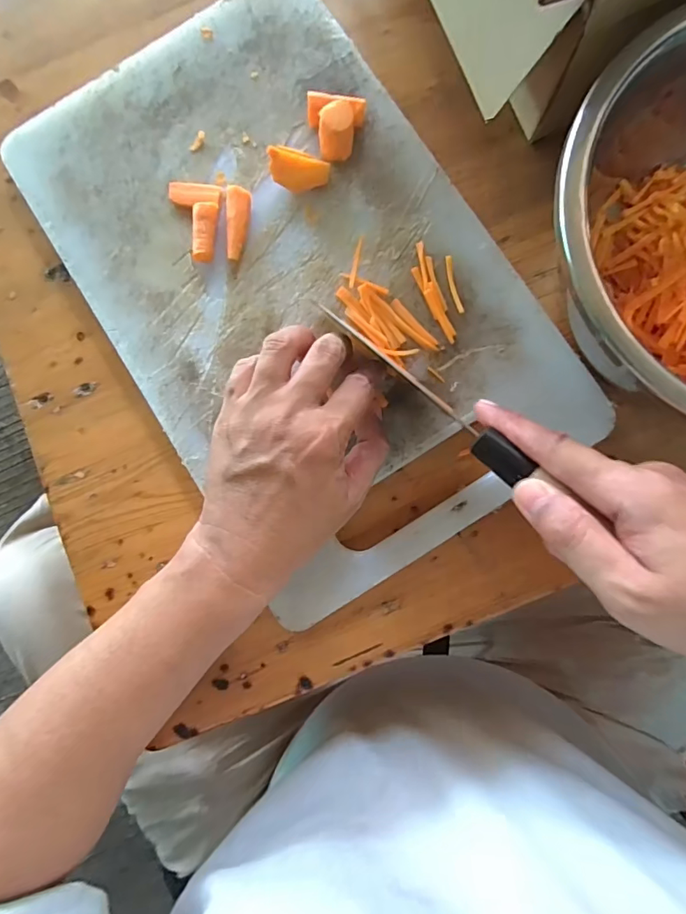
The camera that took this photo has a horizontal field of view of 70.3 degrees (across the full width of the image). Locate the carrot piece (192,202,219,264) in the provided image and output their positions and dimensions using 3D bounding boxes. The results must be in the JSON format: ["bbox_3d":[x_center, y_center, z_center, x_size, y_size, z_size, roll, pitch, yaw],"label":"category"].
[{"bbox_3d":[-0.092,-0.151,0.327,0.016,0.012,0.039,0,85,5],"label":"carrot piece"}]

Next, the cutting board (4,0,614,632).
[{"bbox_3d":[-0.034,-0.121,0.324,0.244,0.021,0.396,-33,84,1],"label":"cutting board"}]

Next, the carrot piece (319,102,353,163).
[{"bbox_3d":[-0.004,-0.209,0.317,0.023,0.035,0.018,-3,85,1],"label":"carrot piece"}]

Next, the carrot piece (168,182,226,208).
[{"bbox_3d":[-0.100,-0.178,0.331,0.037,0.009,0.018,6,86,5],"label":"carrot piece"}]

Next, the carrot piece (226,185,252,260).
[{"bbox_3d":[-0.069,-0.155,0.326,0.015,0.014,0.046,1,86,5],"label":"carrot piece"}]

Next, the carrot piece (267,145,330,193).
[{"bbox_3d":[-0.028,-0.190,0.324,0.038,0.020,0.025,-6,85,4],"label":"carrot piece"}]

